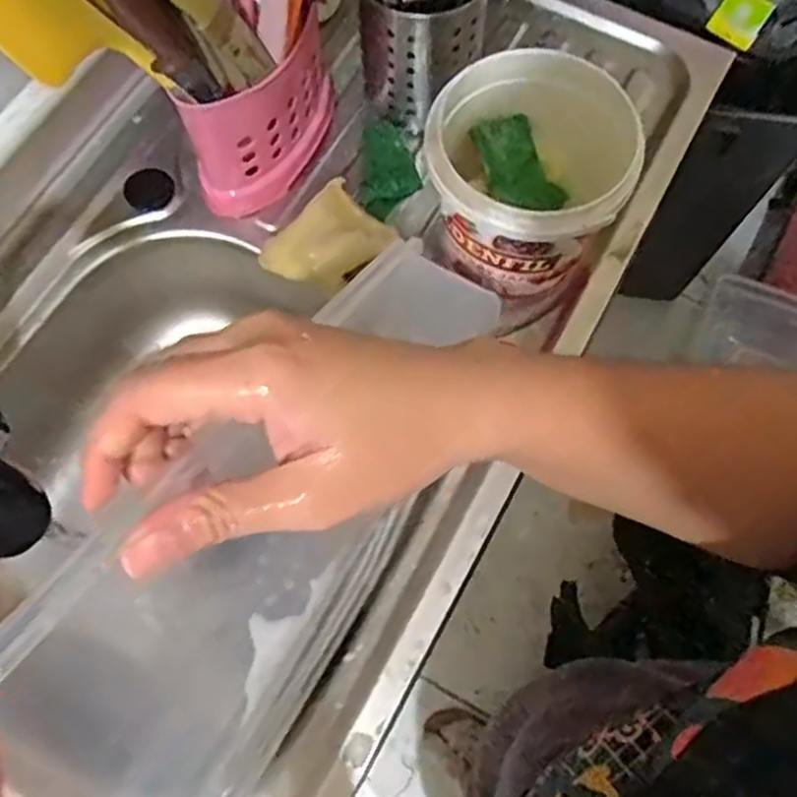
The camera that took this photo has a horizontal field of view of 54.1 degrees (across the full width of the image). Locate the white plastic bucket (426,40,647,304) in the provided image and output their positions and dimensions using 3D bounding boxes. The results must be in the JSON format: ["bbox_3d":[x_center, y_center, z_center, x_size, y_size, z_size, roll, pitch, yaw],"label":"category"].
[{"bbox_3d":[0.083,-0.144,0.523,0.118,0.111,0.122,0,69,0],"label":"white plastic bucket"}]

